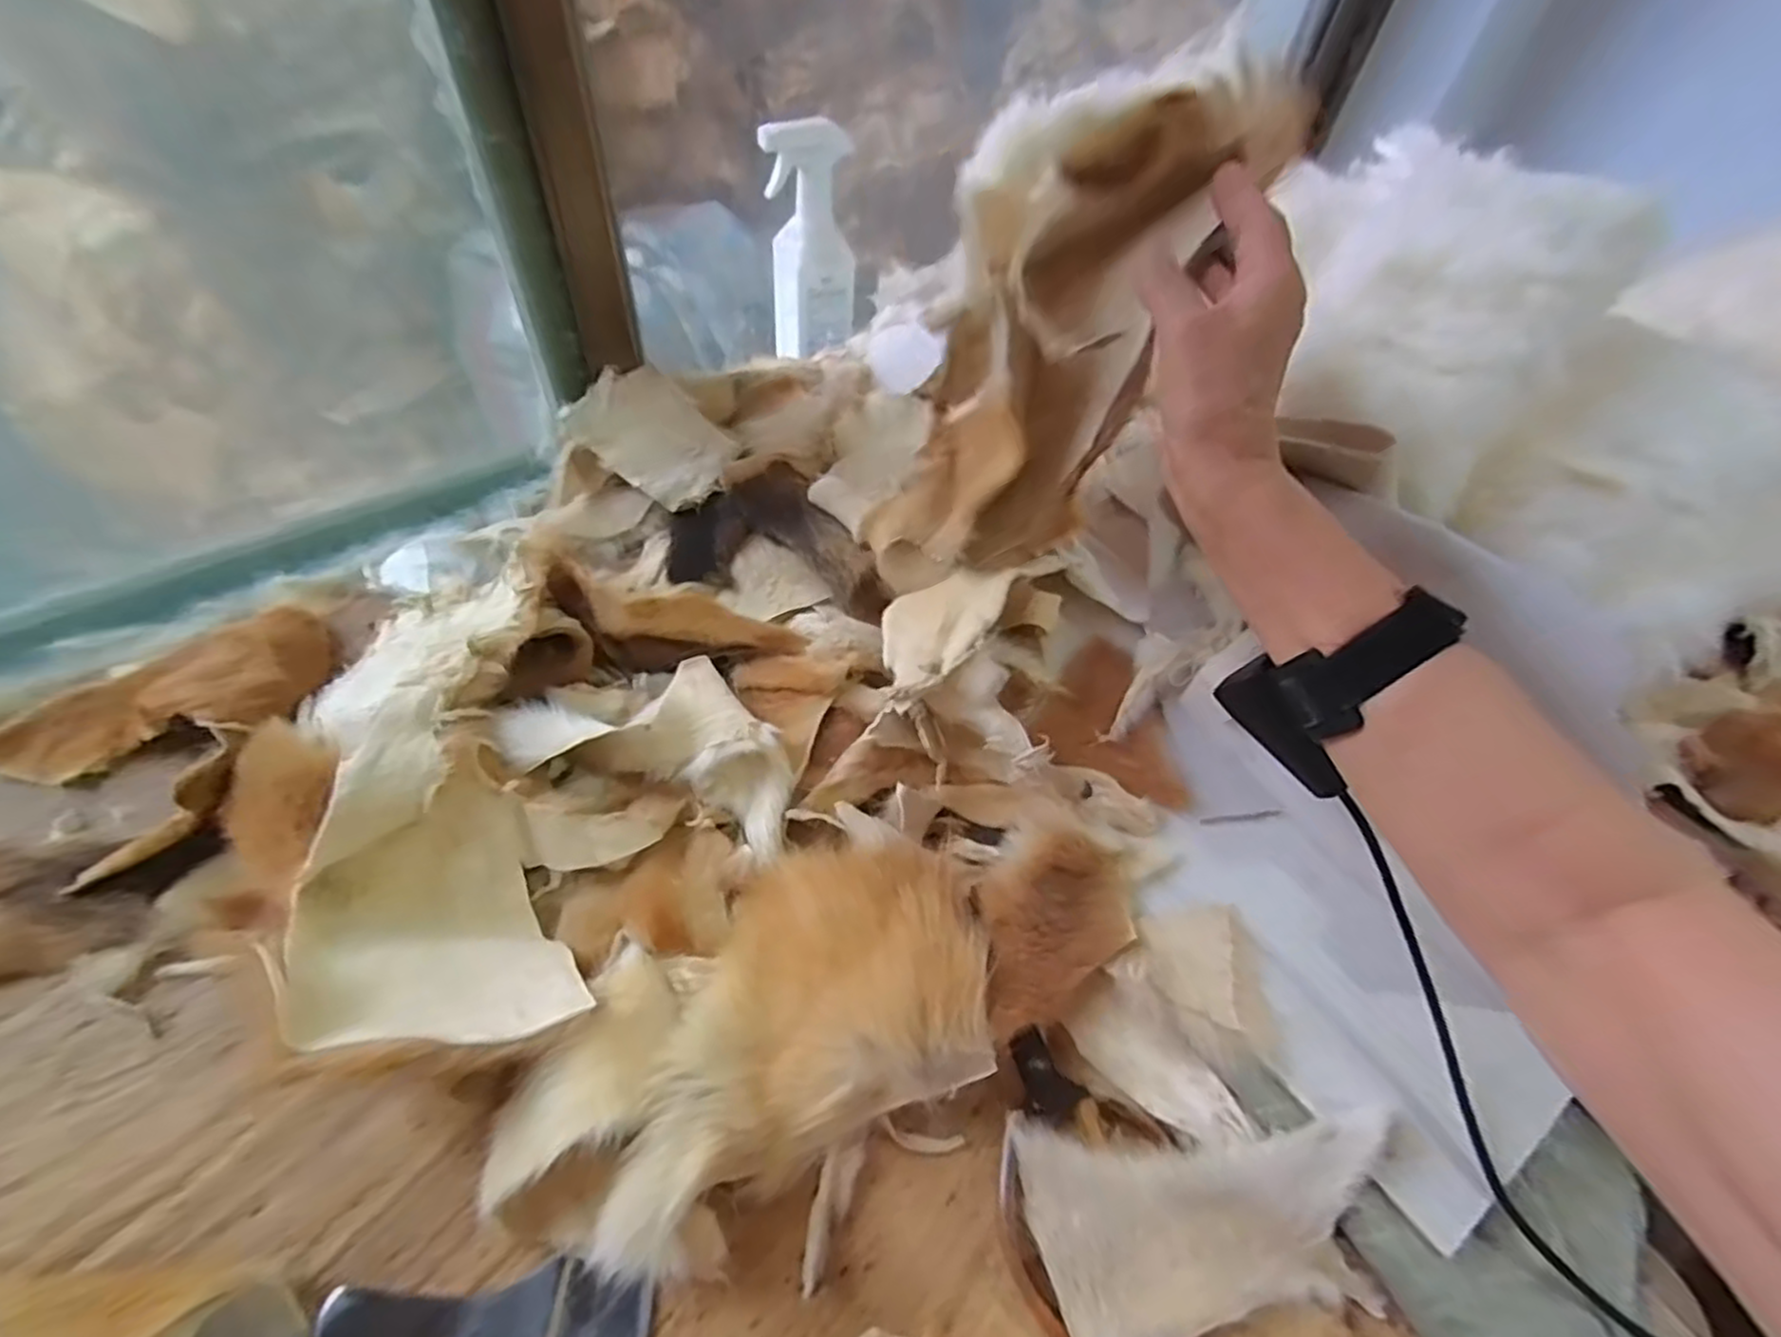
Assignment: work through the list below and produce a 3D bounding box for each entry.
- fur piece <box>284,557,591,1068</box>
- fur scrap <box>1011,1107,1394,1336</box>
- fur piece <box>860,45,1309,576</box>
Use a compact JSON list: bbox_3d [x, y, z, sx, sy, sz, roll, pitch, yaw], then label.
[{"bbox_3d":[-0.249,0.055,0.411,0.120,0.058,0.289,-13,56,-15],"label":"fur piece"},{"bbox_3d":[0.150,0.263,0.350,0.173,0.030,0.090,2,54,-5],"label":"fur scrap"},{"bbox_3d":[0.070,-0.185,0.435,0.088,0.295,0.136,-13,52,-42],"label":"fur piece"}]

